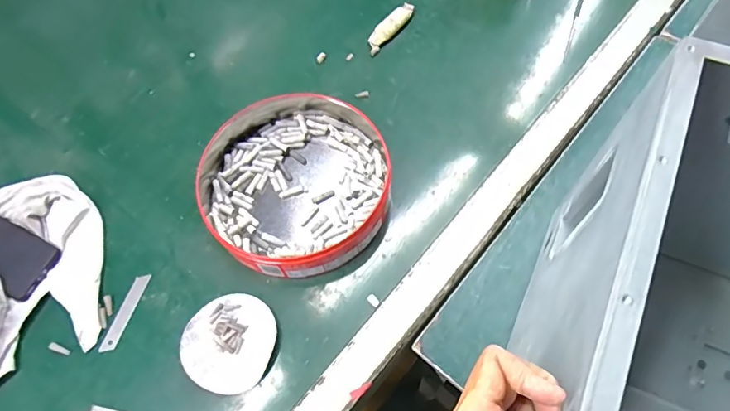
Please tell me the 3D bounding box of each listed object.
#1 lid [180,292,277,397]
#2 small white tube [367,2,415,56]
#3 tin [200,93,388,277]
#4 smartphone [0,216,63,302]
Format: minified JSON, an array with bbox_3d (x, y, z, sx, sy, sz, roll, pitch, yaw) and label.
[{"bbox_3d":[-0.166,0.165,0.571,0.107,0.022,0.114,-2,65,4],"label":"lid"},{"bbox_3d":[0.040,-0.294,0.773,0.031,0.018,0.109,36,73,19],"label":"small white tube"},{"bbox_3d":[-0.097,-0.042,0.640,0.249,0.068,0.268,-2,65,4],"label":"tin"},{"bbox_3d":[-0.488,0.064,0.630,0.154,0.017,0.077,24,69,15],"label":"smartphone"}]

